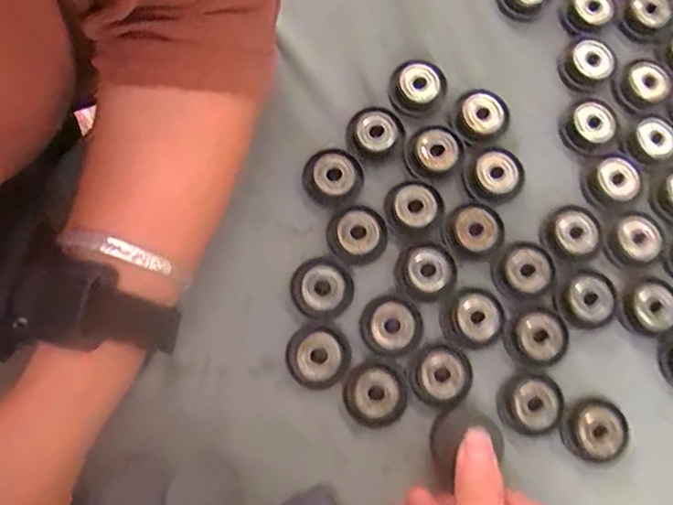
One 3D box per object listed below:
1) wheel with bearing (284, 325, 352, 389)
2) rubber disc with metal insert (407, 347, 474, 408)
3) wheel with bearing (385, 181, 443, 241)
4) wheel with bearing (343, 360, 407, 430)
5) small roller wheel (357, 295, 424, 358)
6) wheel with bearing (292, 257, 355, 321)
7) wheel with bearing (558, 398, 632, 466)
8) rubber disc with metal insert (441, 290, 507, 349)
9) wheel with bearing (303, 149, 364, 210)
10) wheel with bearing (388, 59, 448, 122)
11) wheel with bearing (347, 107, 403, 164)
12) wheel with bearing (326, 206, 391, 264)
[{"bbox_3d":[-0.009,0.052,0.272,0.031,0.008,0.031,0,77,0],"label":"wheel with bearing"},{"bbox_3d":[0.053,0.061,0.270,0.031,0.006,0.030,0,77,0],"label":"rubber disc with metal insert"},{"bbox_3d":[0.042,-0.023,0.287,0.031,0.005,0.030,0,77,0],"label":"wheel with bearing"},{"bbox_3d":[0.019,0.071,0.267,0.029,0.009,0.031,0,77,0],"label":"wheel with bearing"},{"bbox_3d":[0.028,0.037,0.276,0.031,0.009,0.031,0,77,0],"label":"small roller wheel"},{"bbox_3d":[-0.008,0.019,0.278,0.031,0.006,0.031,0,77,0],"label":"wheel with bearing"},{"bbox_3d":[0.130,0.089,0.269,0.031,0.008,0.030,0,77,0],"label":"wheel with bearing"},{"bbox_3d":[0.071,0.034,0.277,0.032,0.006,0.029,-22,78,-5],"label":"rubber disc with metal insert"},{"bbox_3d":[-0.002,-0.040,0.289,0.031,0.005,0.031,0,77,0],"label":"wheel with bearing"},{"bbox_3d":[0.045,-0.091,0.300,0.032,0.010,0.032,0,77,0],"label":"wheel with bearing"},{"bbox_3d":[0.022,-0.065,0.295,0.029,0.006,0.032,41,80,8],"label":"wheel with bearing"},{"bbox_3d":[0.012,-0.009,0.284,0.030,0.004,0.030,0,77,0],"label":"wheel with bearing"}]

